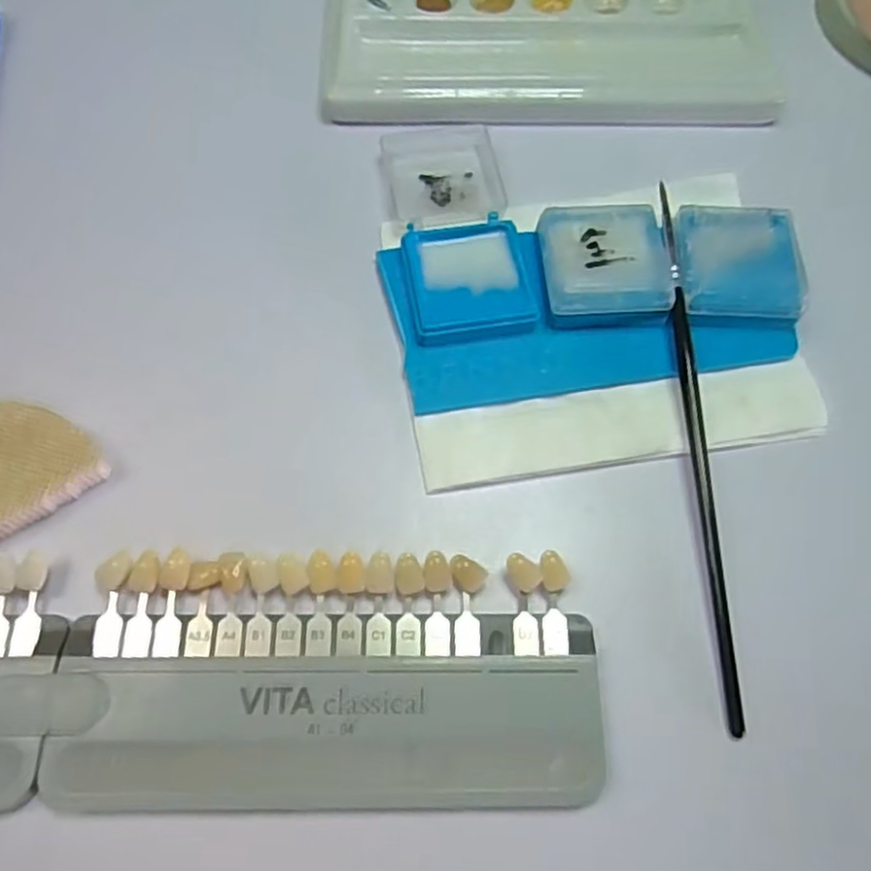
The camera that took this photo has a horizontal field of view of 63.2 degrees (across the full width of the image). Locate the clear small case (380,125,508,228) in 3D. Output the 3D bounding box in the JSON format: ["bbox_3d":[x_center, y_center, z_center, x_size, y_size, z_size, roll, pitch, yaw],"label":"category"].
[{"bbox_3d":[0.004,-0.098,0.266,0.042,0.007,0.048,-9,68,-6],"label":"clear small case"}]

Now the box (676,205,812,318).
[{"bbox_3d":[0.105,-0.059,0.246,0.044,0.013,0.042,2,67,-1],"label":"box"}]

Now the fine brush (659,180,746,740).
[{"bbox_3d":[0.083,-0.002,0.224,0.006,0.013,0.176,-1,68,-2],"label":"fine brush"}]

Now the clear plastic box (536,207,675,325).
[{"bbox_3d":[0.057,-0.058,0.242,0.042,0.016,0.045,-3,68,-3],"label":"clear plastic box"}]

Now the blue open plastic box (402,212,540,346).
[{"bbox_3d":[0.011,-0.053,0.244,0.041,0.010,0.044,-9,68,-6],"label":"blue open plastic box"}]

